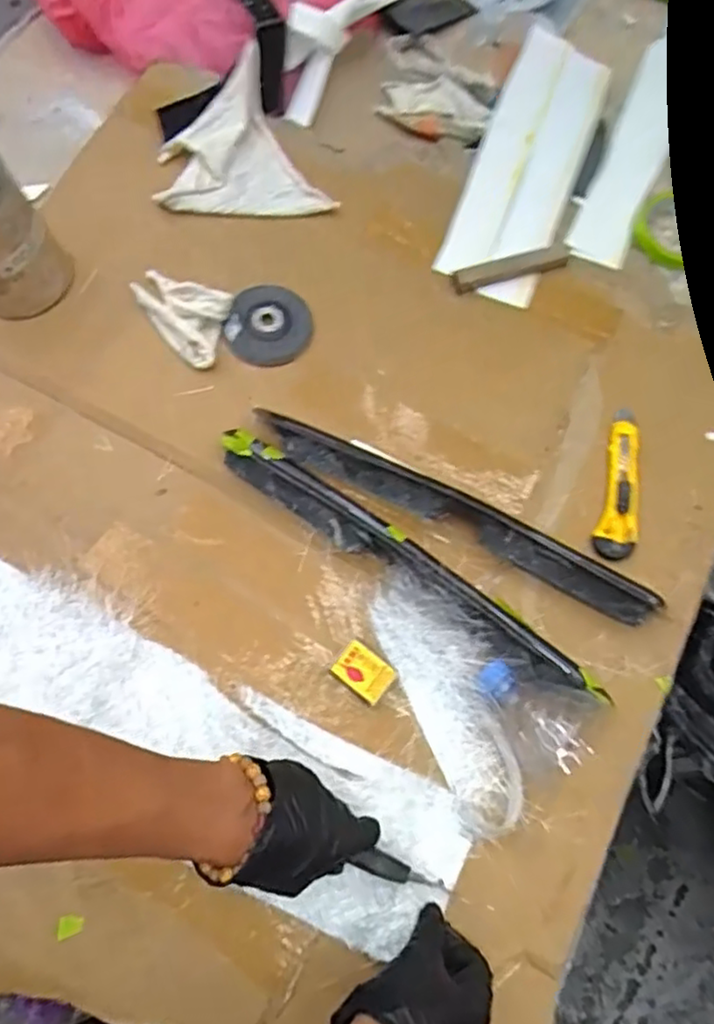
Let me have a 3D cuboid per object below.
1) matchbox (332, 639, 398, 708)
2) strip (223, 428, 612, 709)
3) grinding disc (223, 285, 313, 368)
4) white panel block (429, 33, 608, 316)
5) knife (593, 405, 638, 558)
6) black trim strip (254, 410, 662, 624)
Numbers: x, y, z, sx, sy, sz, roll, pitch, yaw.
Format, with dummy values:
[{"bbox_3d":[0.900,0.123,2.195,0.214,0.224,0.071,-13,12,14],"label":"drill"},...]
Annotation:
[{"bbox_3d":[0.006,0.139,0.569,0.049,0.013,0.037,40,73,12],"label":"matchbox"},{"bbox_3d":[0.041,0.043,0.592,0.417,0.038,0.055,36,72,11],"label":"strip"},{"bbox_3d":[-0.091,-0.197,0.690,0.081,0.020,0.095,21,70,6],"label":"grinding disc"},{"bbox_3d":[0.208,-0.411,0.771,0.127,0.041,0.375,20,70,6],"label":"white panel block"},{"bbox_3d":[0.261,-0.031,0.643,0.036,0.013,0.157,14,70,3],"label":"knife"},{"bbox_3d":[0.086,-0.003,0.615,0.413,0.039,0.050,28,71,8],"label":"black trim strip"}]

